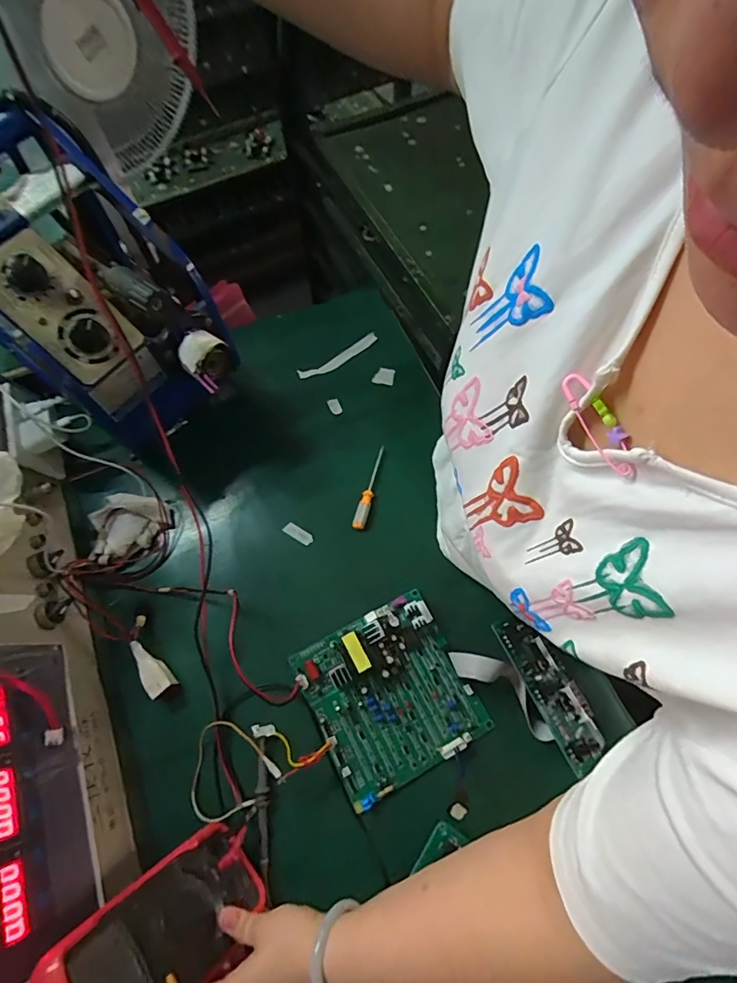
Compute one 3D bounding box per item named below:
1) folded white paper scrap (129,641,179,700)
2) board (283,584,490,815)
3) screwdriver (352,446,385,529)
[{"bbox_3d":[-0.251,0.202,0.545,0.026,0.032,0.069,-35,73,-11],"label":"folded white paper scrap"},{"bbox_3d":[0.024,0.228,0.535,0.173,0.032,0.177,-27,71,-9],"label":"board"},{"bbox_3d":[0.004,-0.008,0.644,0.015,0.013,0.127,16,70,7],"label":"screwdriver"}]

